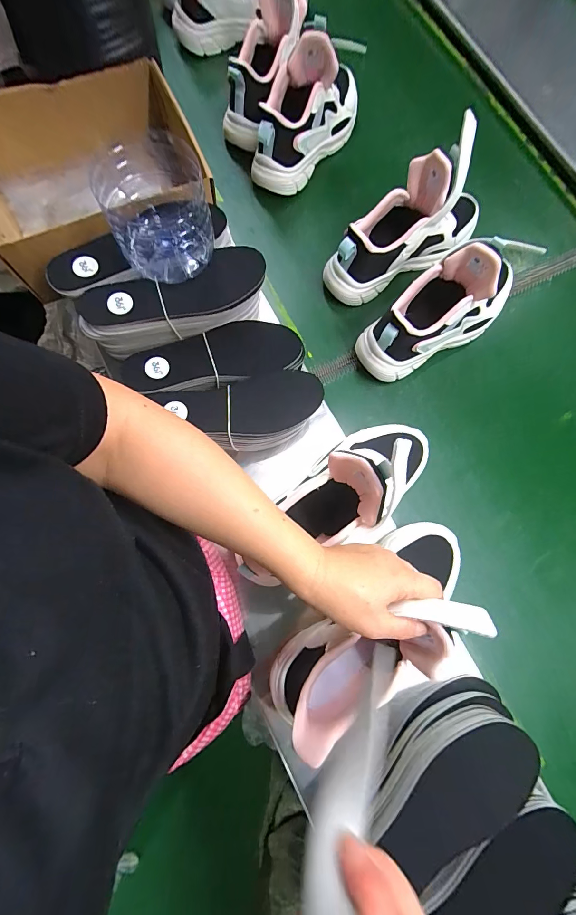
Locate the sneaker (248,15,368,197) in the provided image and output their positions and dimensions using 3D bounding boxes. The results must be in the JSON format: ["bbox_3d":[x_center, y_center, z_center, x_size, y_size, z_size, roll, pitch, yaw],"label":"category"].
[{"bbox_3d":[0.032,-0.503,0.522,0.096,0.140,0.207,26,78,8],"label":"sneaker"}]

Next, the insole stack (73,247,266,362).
[{"bbox_3d":[-0.126,-0.179,0.419,0.206,0.050,0.072,-22,76,-4],"label":"insole stack"}]

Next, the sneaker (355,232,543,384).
[{"bbox_3d":[0.199,-0.196,0.468,0.217,0.154,0.085,-33,77,-7],"label":"sneaker"}]

